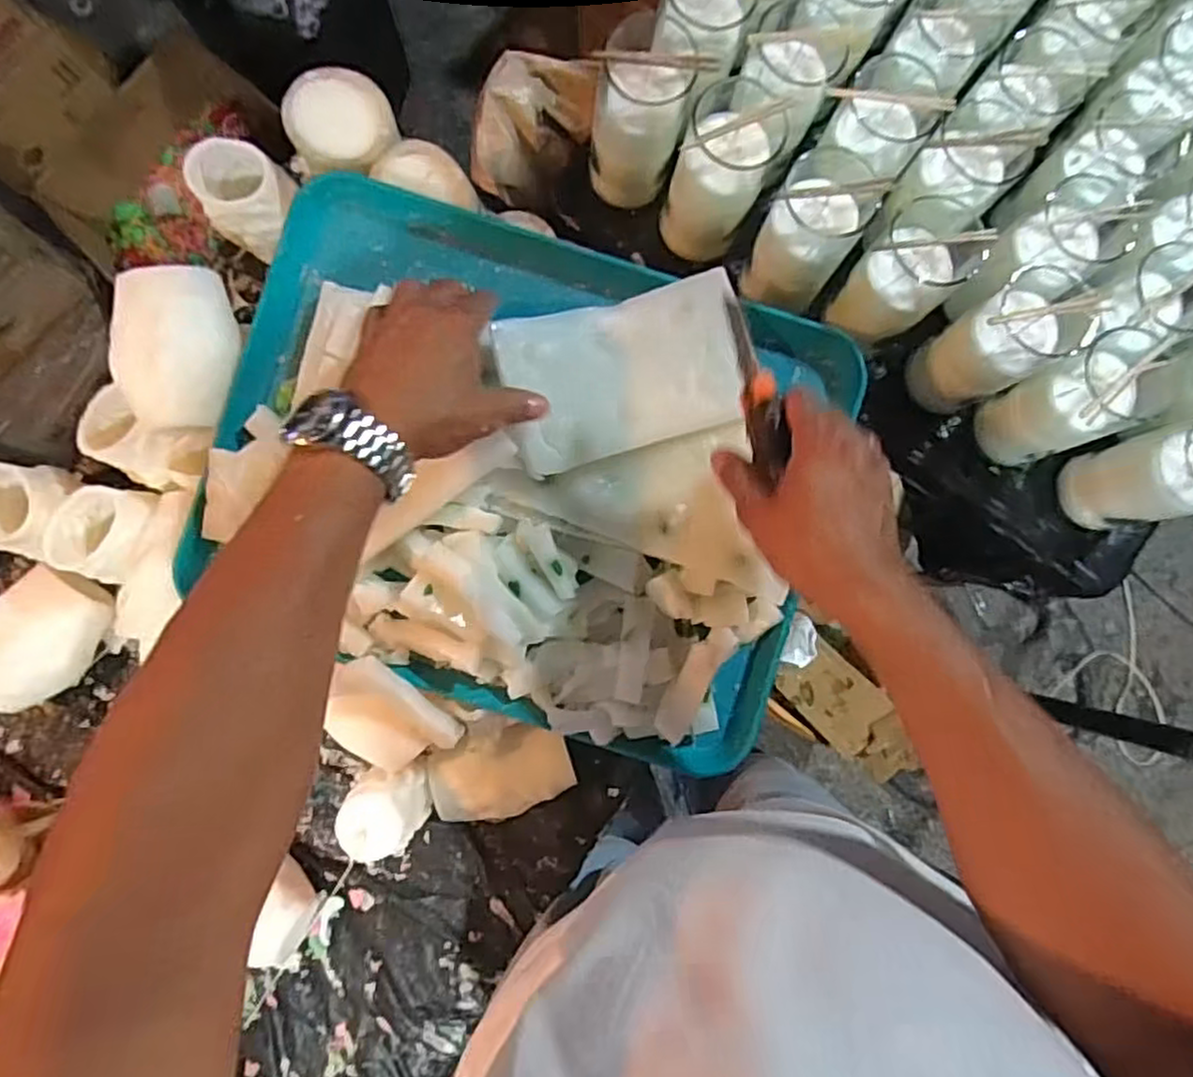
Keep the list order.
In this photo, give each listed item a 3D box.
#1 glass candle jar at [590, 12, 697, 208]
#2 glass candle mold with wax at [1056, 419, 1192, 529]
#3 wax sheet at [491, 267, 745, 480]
[{"bbox_3d":[0.033,-0.335,0.570,0.070,0.110,0.078,6,86,-1],"label":"glass candle jar"},{"bbox_3d":[0.445,-0.052,0.551,0.080,0.124,0.068,-16,87,-2],"label":"glass candle mold with wax"},{"bbox_3d":[0.020,-0.121,0.511,0.169,0.017,0.112,-15,87,-2],"label":"wax sheet"}]

